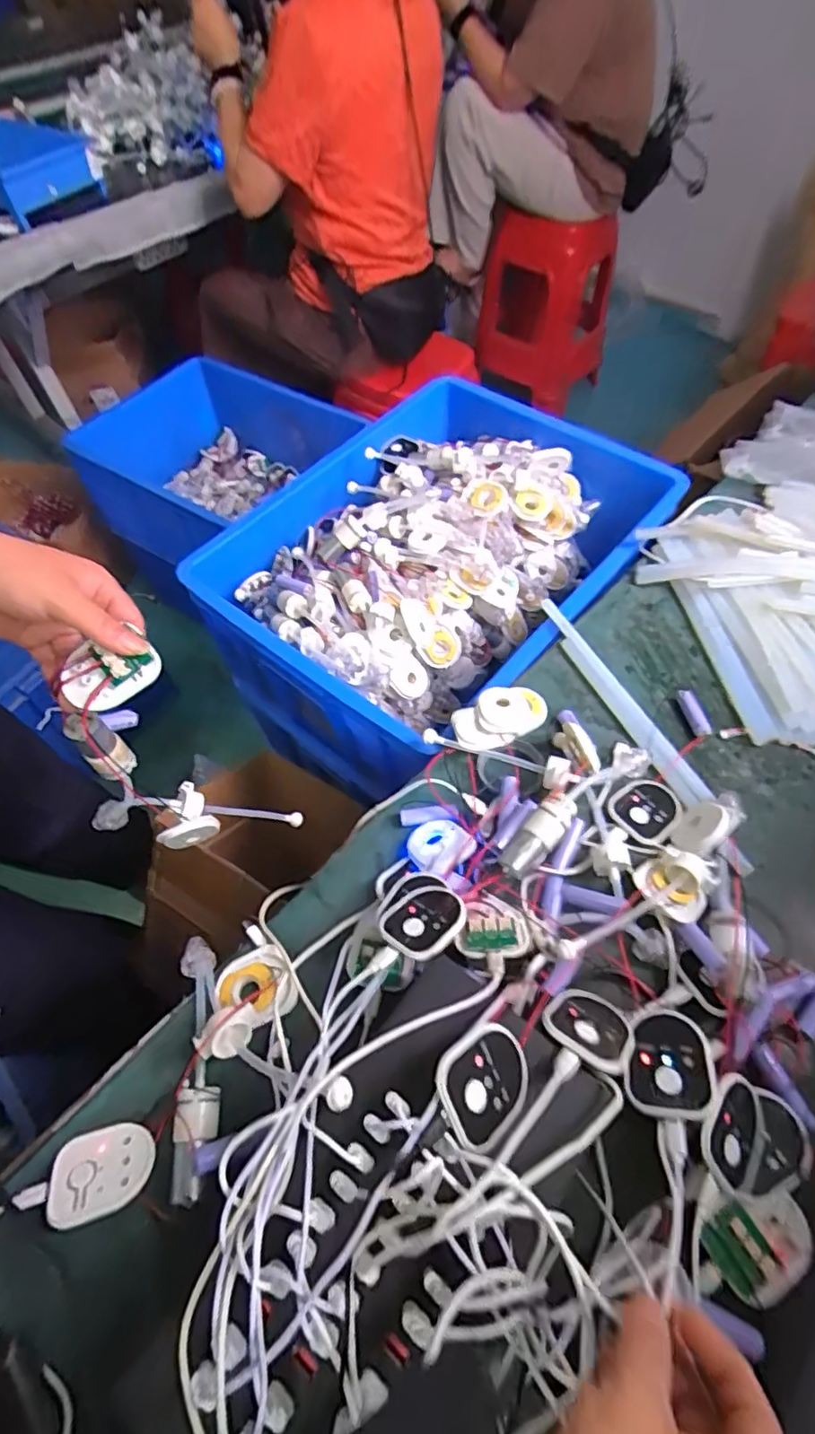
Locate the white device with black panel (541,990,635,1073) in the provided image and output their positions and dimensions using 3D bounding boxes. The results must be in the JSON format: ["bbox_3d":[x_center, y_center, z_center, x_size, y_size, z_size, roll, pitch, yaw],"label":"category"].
[{"bbox_3d":[0.112,0.188,0.359,0.051,0.060,0.009,23,104,30],"label":"white device with black panel"}]

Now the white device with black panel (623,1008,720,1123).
[{"bbox_3d":[0.158,0.210,0.351,0.047,0.018,0.058,4,44,30],"label":"white device with black panel"}]

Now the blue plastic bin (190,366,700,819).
[{"bbox_3d":[0.037,-0.170,0.834,0.422,0.291,0.528,37,67,22],"label":"blue plastic bin"}]

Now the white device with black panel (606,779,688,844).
[{"bbox_3d":[0.203,0.077,0.500,0.051,0.014,0.061,33,65,20],"label":"white device with black panel"}]

